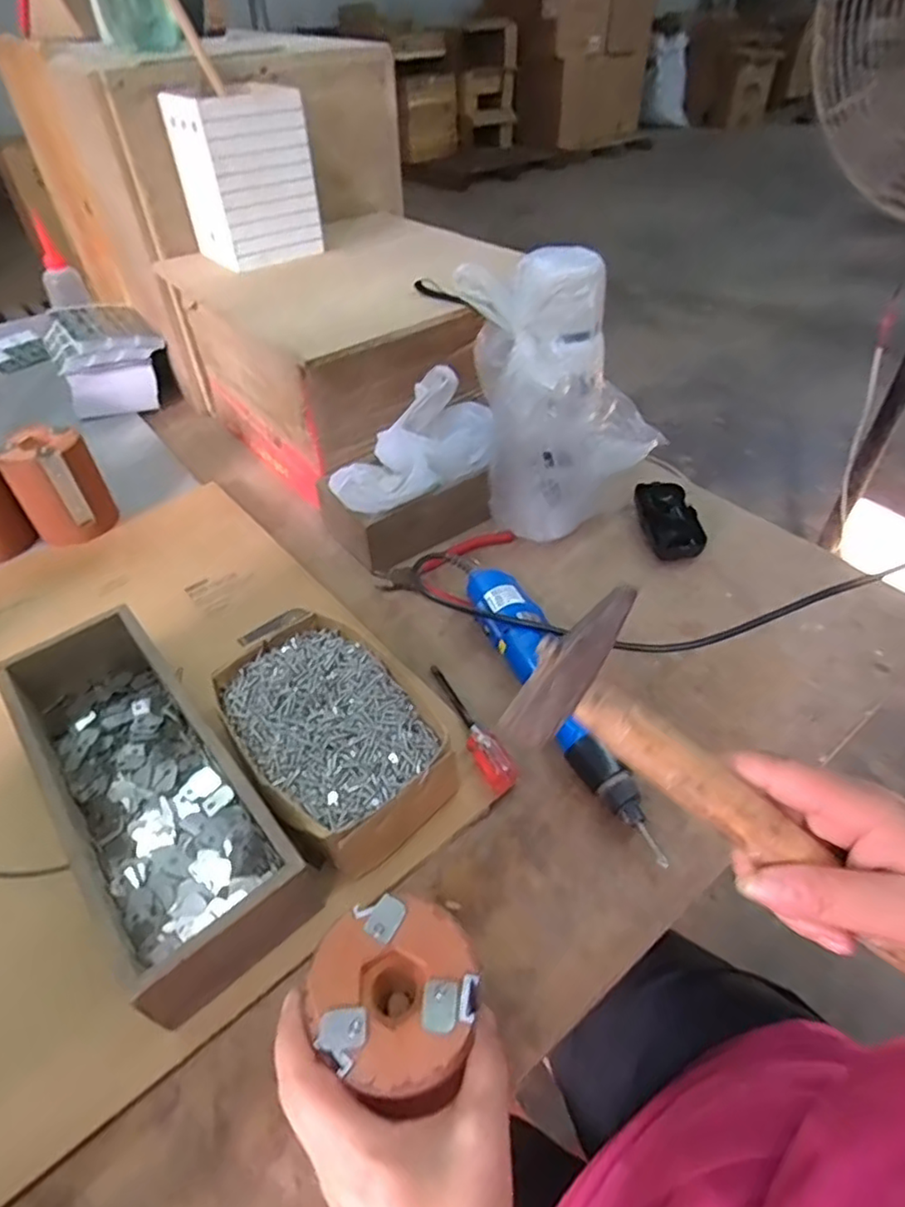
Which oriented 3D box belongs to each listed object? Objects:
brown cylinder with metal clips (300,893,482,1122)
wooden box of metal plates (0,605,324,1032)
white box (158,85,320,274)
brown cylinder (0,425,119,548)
[{"bbox_3d":[-0.025,0.189,0.302,0.079,0.049,0.073,0,46,0],"label":"brown cylinder with metal clips"},{"bbox_3d":[-0.209,0.118,0.428,0.102,0.068,0.315,-32,53,-27],"label":"wooden box of metal plates"},{"bbox_3d":[-0.219,-0.453,0.669,0.110,0.138,0.106,-27,51,-23],"label":"white box"},{"bbox_3d":[-0.402,-0.121,0.647,0.078,0.099,0.076,-26,51,-22],"label":"brown cylinder"}]

